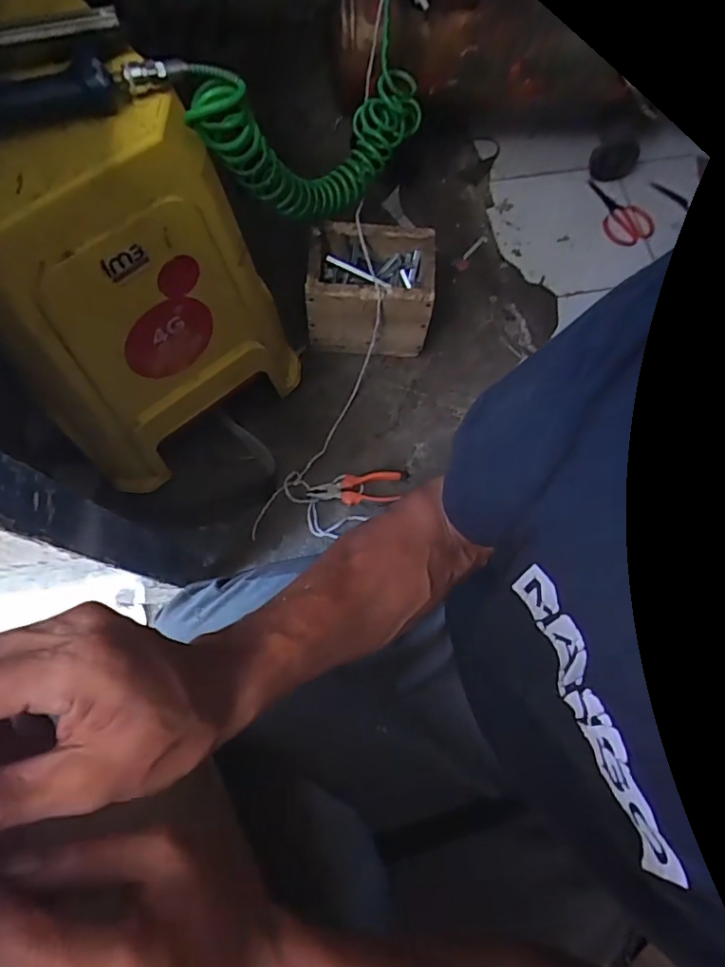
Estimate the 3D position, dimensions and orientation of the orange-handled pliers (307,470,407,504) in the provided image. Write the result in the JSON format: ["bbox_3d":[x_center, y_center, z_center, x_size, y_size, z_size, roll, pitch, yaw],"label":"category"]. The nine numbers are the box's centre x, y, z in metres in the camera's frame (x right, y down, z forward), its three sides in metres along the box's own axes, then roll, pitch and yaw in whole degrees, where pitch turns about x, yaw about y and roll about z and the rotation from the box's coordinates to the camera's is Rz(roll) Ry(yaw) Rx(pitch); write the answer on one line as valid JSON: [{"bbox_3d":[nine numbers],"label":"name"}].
[{"bbox_3d":[-0.007,0.009,0.897,0.160,0.017,0.051,-5,71,-5],"label":"orange-handled pliers"}]

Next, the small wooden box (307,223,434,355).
[{"bbox_3d":[0.014,-0.323,0.933,0.199,0.170,0.145,5,70,-1],"label":"small wooden box"}]

